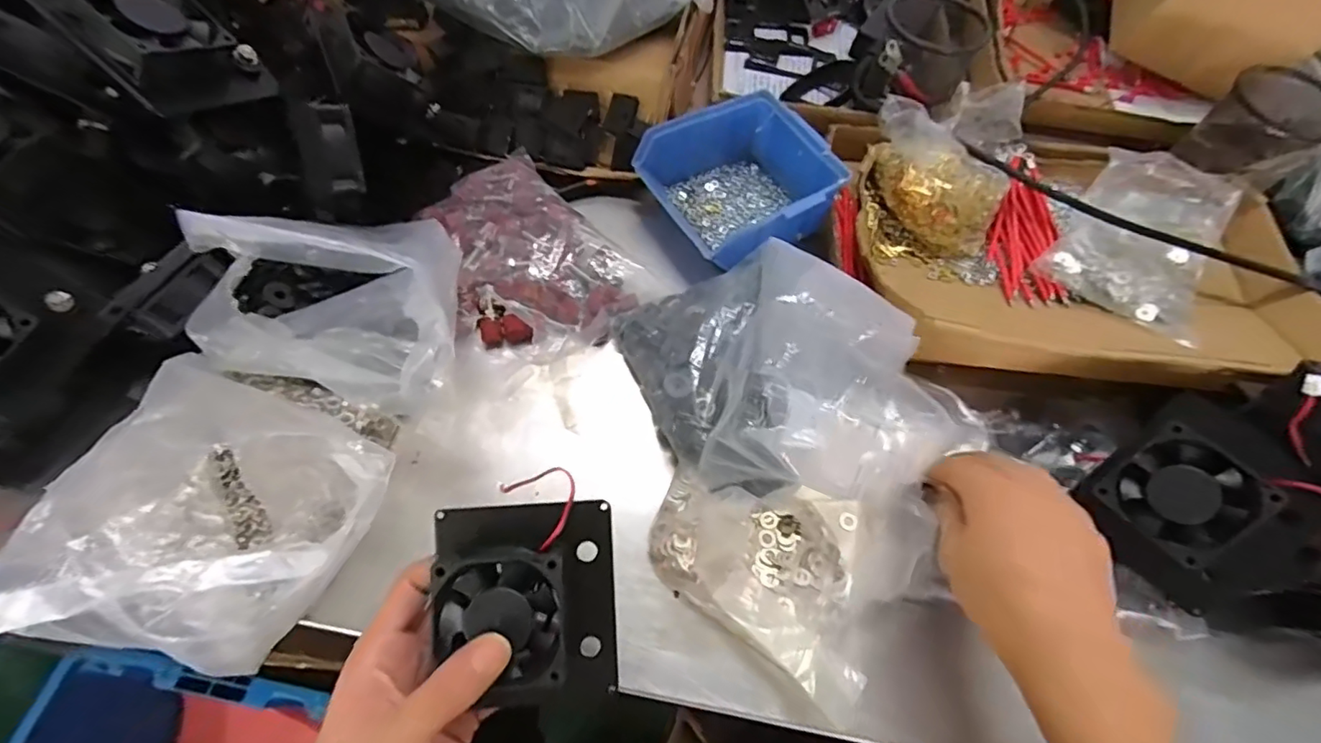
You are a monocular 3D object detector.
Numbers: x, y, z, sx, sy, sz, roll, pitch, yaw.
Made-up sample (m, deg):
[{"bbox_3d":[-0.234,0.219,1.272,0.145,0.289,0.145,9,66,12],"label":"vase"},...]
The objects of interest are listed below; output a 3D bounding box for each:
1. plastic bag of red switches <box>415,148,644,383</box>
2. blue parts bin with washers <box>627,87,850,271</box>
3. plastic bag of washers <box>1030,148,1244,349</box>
[{"bbox_3d":[-0.110,-0.083,0.436,0.132,0.044,0.169,-36,69,-20],"label":"plastic bag of red switches"},{"bbox_3d":[0.064,-0.155,0.470,0.128,0.061,0.128,-28,67,-17],"label":"blue parts bin with washers"},{"bbox_3d":[0.384,-0.108,0.447,0.110,0.039,0.160,35,65,15],"label":"plastic bag of washers"}]

